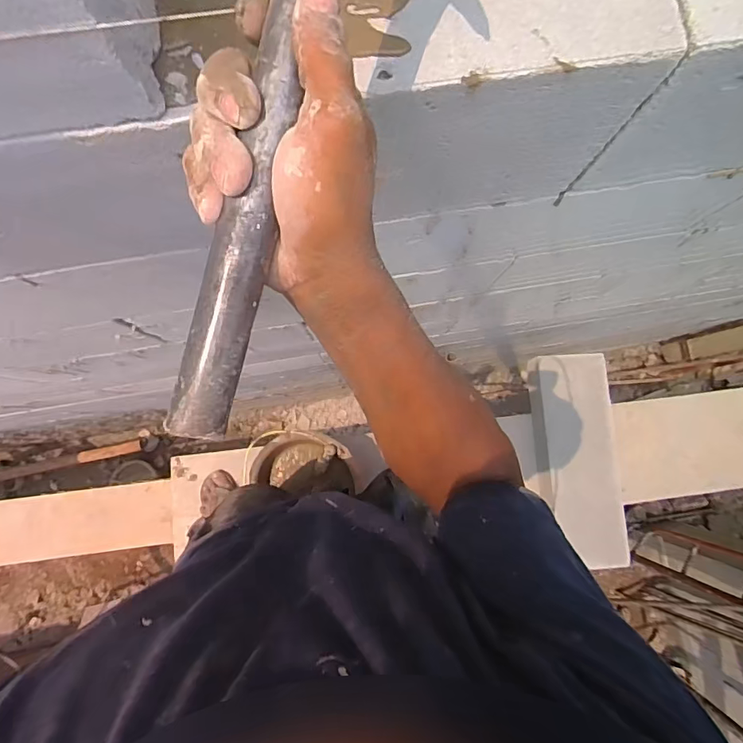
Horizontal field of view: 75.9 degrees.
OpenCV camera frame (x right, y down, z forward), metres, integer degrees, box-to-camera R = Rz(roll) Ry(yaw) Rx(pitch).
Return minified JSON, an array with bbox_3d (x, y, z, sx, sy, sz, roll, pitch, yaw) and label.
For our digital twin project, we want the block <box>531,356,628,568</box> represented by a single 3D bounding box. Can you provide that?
[{"bbox_3d":[0.558,0.234,1.297,0.195,0.078,0.561,-3,84,-2],"label":"block"}]

